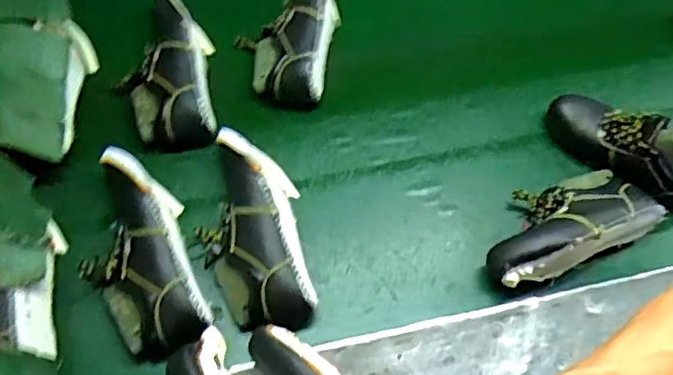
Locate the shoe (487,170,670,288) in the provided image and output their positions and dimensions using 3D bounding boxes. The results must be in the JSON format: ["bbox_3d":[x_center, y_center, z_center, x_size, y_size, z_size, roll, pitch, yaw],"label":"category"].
[{"bbox_3d":[0.322,0.047,0.849,0.251,0.090,0.129,-19,64,-12],"label":"shoe"}]

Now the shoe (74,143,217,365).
[{"bbox_3d":[-0.267,0.078,0.791,0.132,0.090,0.296,-17,64,-11],"label":"shoe"}]

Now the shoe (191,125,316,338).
[{"bbox_3d":[-0.117,0.053,0.821,0.144,0.100,0.311,-13,63,-8],"label":"shoe"}]

